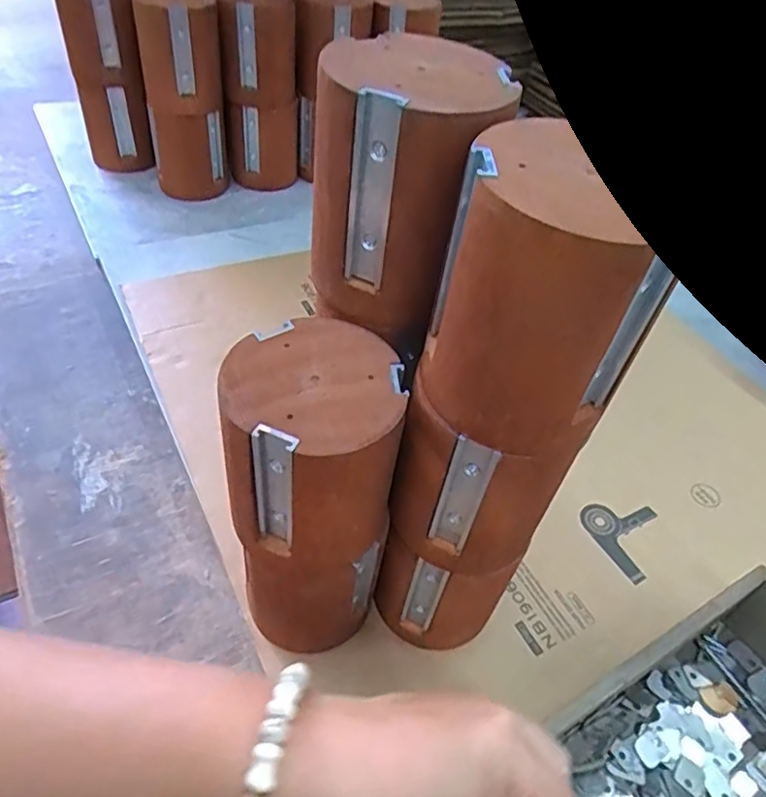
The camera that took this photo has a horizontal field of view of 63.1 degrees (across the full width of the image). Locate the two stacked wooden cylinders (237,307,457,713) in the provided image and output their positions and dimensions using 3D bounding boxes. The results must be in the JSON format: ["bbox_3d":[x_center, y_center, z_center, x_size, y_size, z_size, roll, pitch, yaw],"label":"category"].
[{"bbox_3d":[-0.036,0.052,0.316,0.077,0.169,0.079,-3,47,-9],"label":"two stacked wooden cylinders"}]

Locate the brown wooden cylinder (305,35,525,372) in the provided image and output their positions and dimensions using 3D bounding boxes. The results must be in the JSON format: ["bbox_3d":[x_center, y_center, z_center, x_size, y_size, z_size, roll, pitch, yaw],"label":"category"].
[{"bbox_3d":[0.009,-0.090,0.272,0.073,0.102,0.071,26,49,18],"label":"brown wooden cylinder"}]

